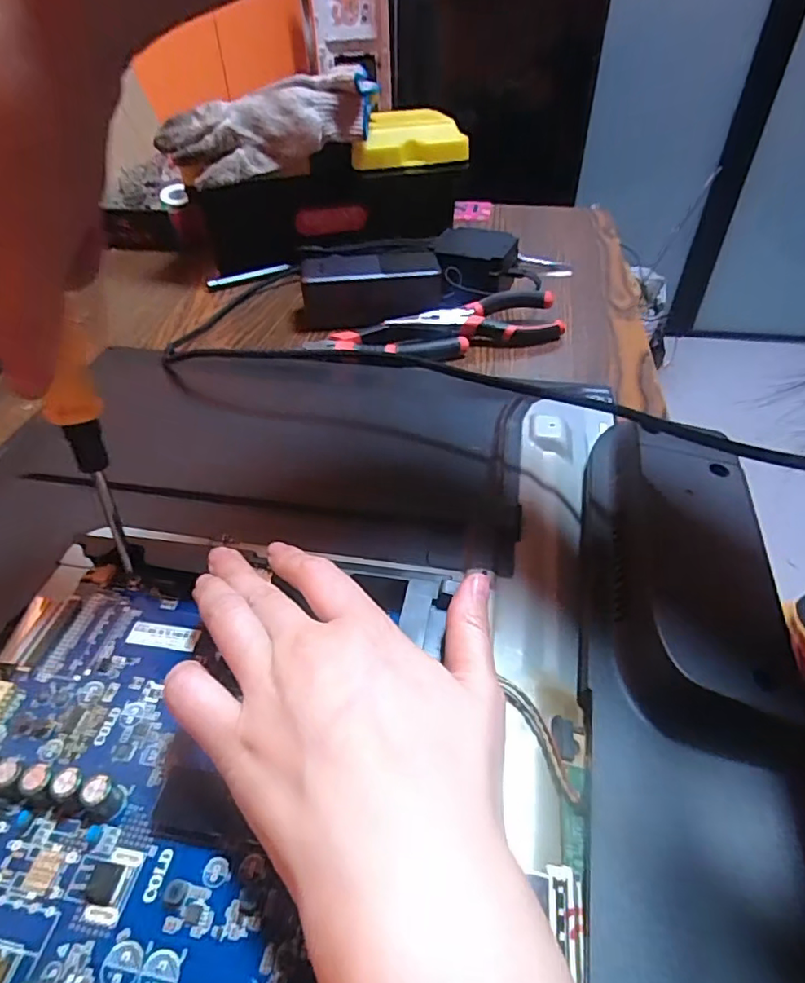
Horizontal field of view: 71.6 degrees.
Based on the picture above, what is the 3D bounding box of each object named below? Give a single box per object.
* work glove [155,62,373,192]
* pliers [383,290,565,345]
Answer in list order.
[{"bbox_3d":[-0.127,-0.346,0.530,0.209,0.067,0.040,-15,43,2],"label":"work glove"},{"bbox_3d":[0.066,-0.153,0.502,0.152,0.036,0.045,-6,43,-8],"label":"pliers"}]

